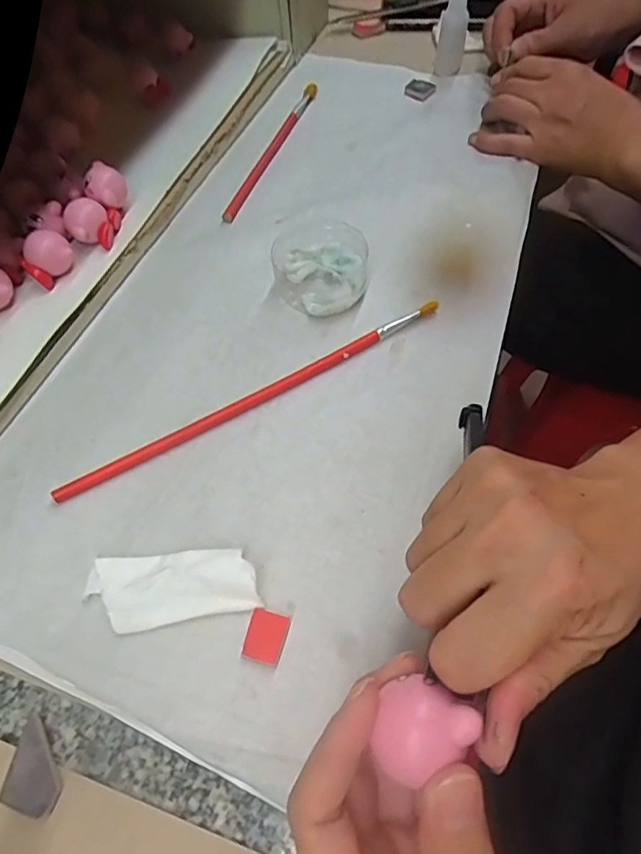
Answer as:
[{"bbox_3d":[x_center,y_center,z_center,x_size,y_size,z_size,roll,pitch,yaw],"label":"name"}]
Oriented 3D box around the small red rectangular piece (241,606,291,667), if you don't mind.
[{"bbox_3d":[-0.025,0.098,0.246,0.018,0.005,0.023,10,61,12],"label":"small red rectangular piece"}]

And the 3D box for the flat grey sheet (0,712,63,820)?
[{"bbox_3d":[-0.121,0.143,0.218,0.020,0.010,0.038,-33,61,-14],"label":"flat grey sheet"}]

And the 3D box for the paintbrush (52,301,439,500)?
[{"bbox_3d":[-0.033,-0.021,0.320,0.257,0.006,0.010,-28,62,-14],"label":"paintbrush"}]

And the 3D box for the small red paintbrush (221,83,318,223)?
[{"bbox_3d":[-0.041,-0.244,0.455,0.011,0.004,0.197,13,61,14],"label":"small red paintbrush"}]

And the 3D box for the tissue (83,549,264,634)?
[{"bbox_3d":[-0.073,0.078,0.256,0.084,0.012,0.035,-5,59,3],"label":"tissue"}]

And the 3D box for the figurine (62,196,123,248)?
[{"bbox_3d":[-0.161,-0.144,0.372,0.033,0.025,0.029,-12,58,-1],"label":"figurine"}]

